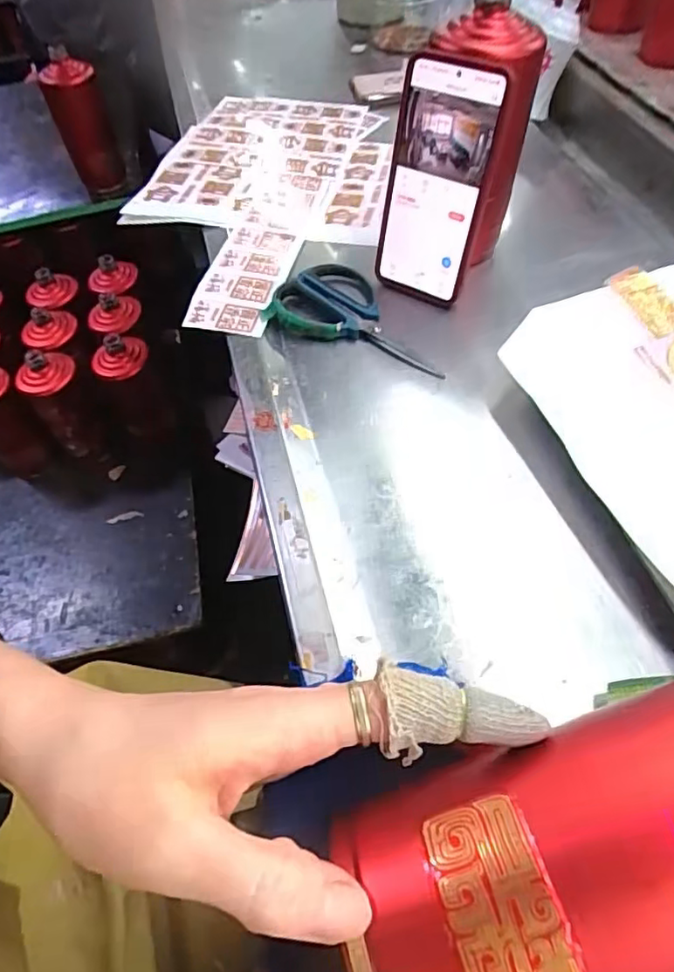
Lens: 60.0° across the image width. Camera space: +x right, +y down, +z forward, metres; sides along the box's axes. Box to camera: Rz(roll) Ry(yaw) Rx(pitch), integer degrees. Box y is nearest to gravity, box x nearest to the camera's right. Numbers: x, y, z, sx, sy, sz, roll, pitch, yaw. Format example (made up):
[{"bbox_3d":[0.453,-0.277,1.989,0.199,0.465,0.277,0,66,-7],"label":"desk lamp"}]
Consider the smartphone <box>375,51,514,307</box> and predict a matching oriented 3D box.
[{"bbox_3d":[0.076,-0.233,0.460,0.083,0.166,0.015,30,44,21],"label":"smartphone"}]

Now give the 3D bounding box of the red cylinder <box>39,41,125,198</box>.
[{"bbox_3d":[-0.387,-0.550,0.904,0.072,0.179,0.071,-29,57,-15],"label":"red cylinder"}]

